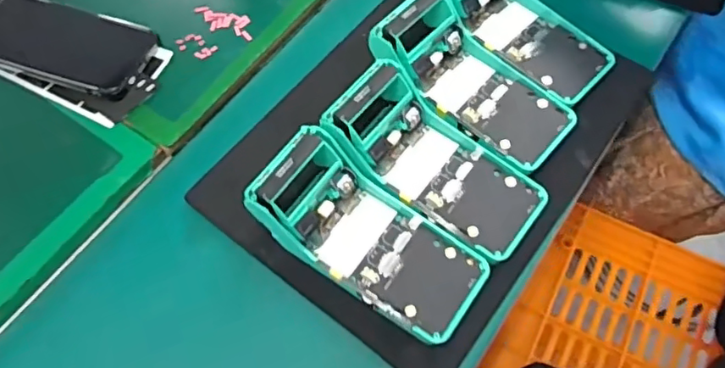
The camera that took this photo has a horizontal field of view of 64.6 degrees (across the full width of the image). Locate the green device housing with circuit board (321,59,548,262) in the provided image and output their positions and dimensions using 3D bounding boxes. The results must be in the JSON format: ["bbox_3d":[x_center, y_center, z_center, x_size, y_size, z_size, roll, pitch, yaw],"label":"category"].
[{"bbox_3d":[0.058,-0.022,0.439,0.165,0.069,0.082,28,62,21],"label":"green device housing with circuit board"}]

